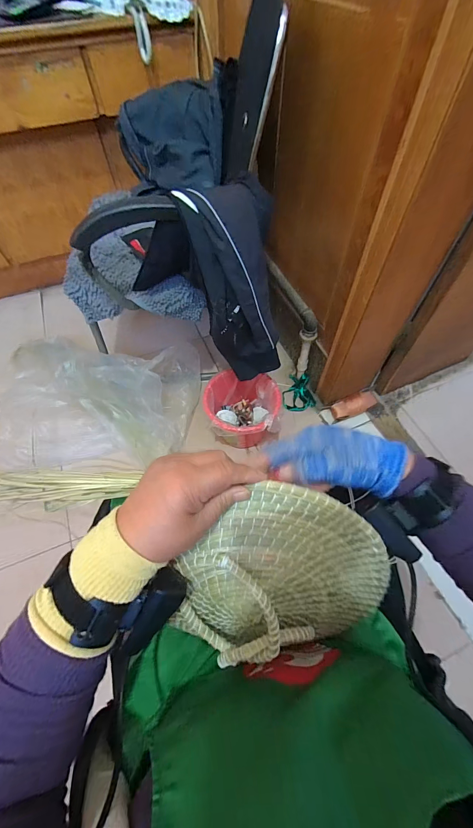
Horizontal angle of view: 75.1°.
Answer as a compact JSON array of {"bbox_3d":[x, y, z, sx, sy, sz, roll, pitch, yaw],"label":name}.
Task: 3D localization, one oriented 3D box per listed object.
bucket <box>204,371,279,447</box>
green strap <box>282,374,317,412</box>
[{"bbox_3d":[0.019,0.004,0.960,0.215,0.193,0.202,0,59,1],"label":"bucket"},{"bbox_3d":[0.227,-0.077,1.096,0.119,0.056,0.147,12,60,8],"label":"green strap"}]

